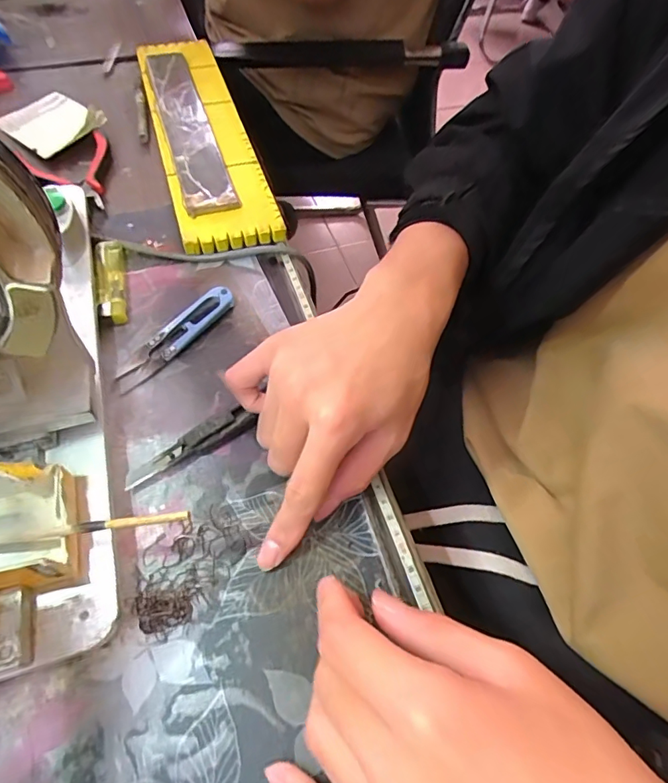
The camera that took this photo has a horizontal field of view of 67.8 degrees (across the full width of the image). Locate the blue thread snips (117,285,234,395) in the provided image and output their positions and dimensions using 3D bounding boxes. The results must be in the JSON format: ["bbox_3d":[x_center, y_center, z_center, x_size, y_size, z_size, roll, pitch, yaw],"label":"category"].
[{"bbox_3d":[-0.107,-0.040,0.340,0.022,0.011,0.097,34,61,18],"label":"blue thread snips"}]

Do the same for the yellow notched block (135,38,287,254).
[{"bbox_3d":[-0.119,-0.235,0.453,0.079,0.016,0.295,-12,63,-16],"label":"yellow notched block"}]

